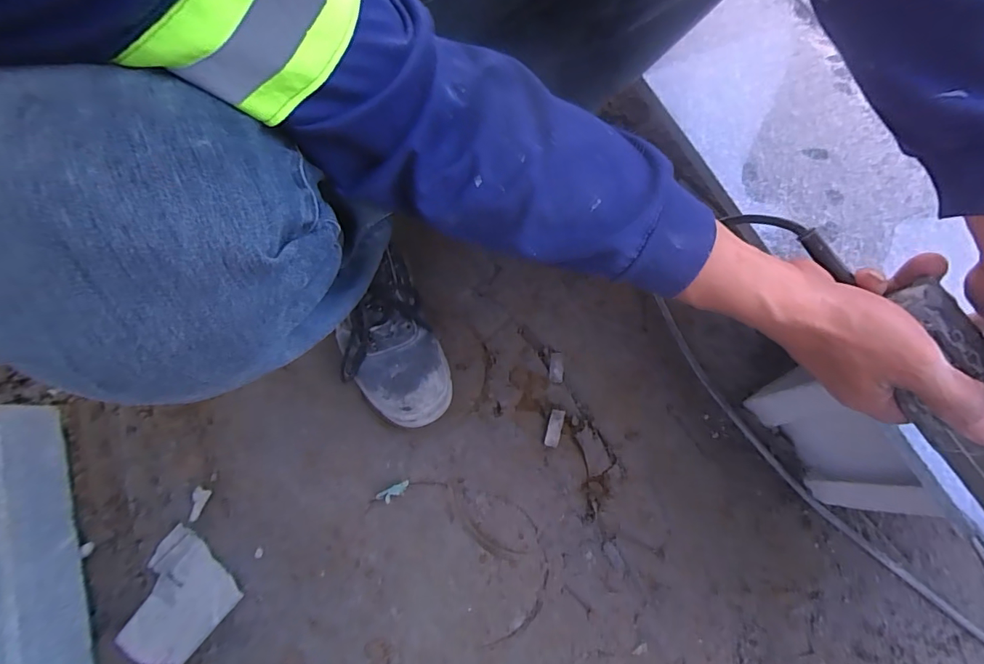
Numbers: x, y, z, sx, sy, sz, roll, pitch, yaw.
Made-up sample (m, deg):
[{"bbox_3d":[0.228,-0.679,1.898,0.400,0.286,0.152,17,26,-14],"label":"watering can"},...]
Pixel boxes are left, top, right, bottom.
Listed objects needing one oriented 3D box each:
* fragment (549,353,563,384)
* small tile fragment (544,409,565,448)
[{"bbox_3d":[0.083,0.045,0.588,0.017,0.004,0.039,4,74,3],"label":"fragment"},{"bbox_3d":[0.078,0.119,0.562,0.018,0.011,0.046,14,75,6],"label":"small tile fragment"}]

